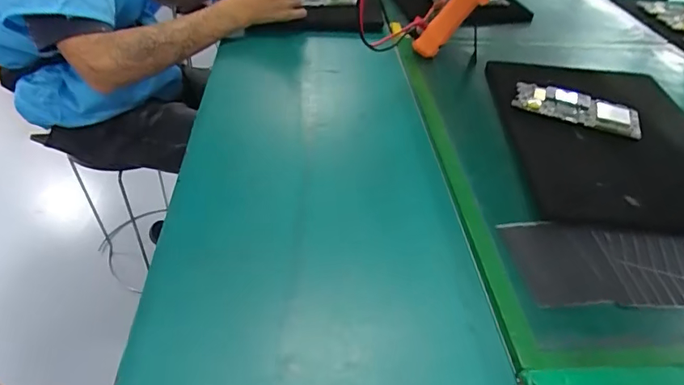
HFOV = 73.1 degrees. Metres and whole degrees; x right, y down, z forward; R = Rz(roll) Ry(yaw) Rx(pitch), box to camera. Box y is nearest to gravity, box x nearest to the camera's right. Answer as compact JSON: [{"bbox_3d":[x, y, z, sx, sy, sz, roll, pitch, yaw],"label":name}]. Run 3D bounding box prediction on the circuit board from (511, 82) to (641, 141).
[{"bbox_3d":[0.295,-0.106,0.581,0.148,0.012,0.063,17,54,10],"label":"circuit board"}]

